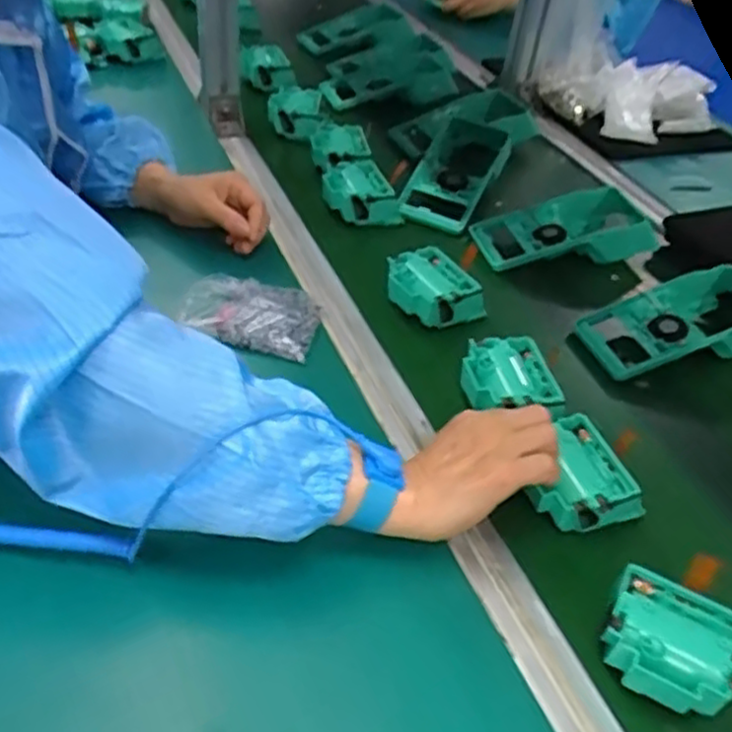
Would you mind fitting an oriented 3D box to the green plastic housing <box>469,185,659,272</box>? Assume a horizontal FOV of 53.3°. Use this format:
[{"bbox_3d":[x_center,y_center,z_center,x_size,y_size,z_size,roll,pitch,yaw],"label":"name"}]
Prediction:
[{"bbox_3d":[0.215,-0.150,0.808,0.201,0.062,0.104,-2,41,-13],"label":"green plastic housing"}]

